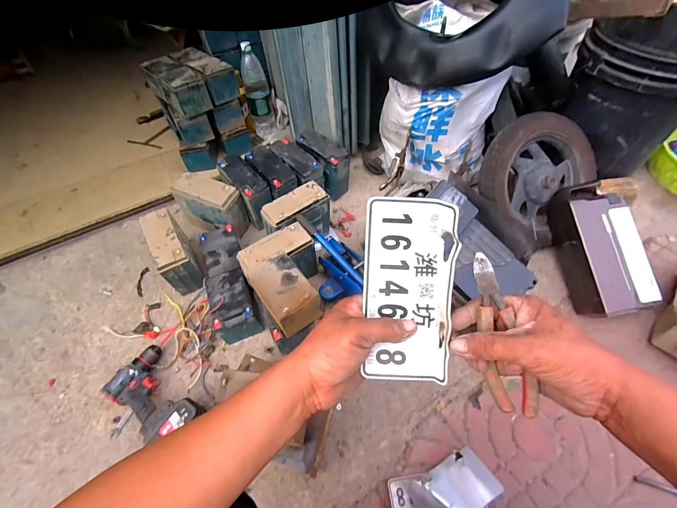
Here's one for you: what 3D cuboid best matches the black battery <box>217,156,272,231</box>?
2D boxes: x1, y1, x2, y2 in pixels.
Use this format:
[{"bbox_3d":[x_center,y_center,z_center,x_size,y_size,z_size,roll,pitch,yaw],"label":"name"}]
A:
[{"bbox_3d":[-0.273,-0.184,0.970,0.081,0.162,0.187,-34,55,-21],"label":"black battery"}]

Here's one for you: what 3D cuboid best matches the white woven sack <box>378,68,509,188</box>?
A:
[{"bbox_3d":[0.287,-0.374,0.969,0.340,0.303,0.184,10,51,14],"label":"white woven sack"}]

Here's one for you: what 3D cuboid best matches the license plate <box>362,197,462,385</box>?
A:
[{"bbox_3d":[0.069,0.037,0.321,0.086,0.016,0.179,2,93,6],"label":"license plate"}]

